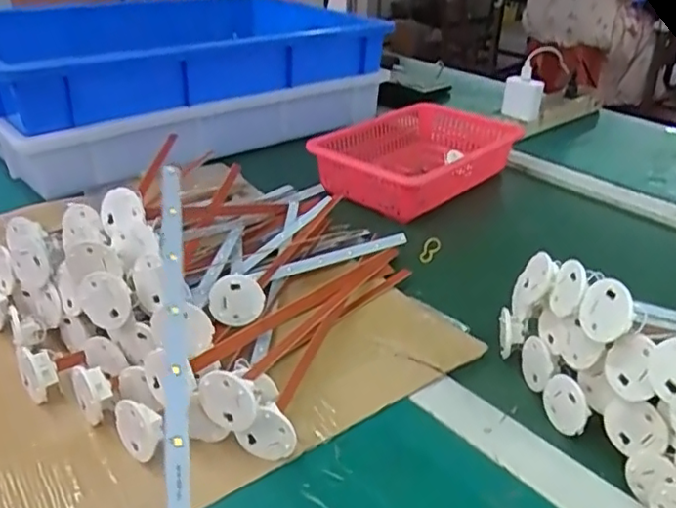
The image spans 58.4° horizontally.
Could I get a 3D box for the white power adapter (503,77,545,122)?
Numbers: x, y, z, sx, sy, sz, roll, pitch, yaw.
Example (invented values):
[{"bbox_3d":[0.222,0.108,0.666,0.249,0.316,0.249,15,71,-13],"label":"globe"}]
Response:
[{"bbox_3d":[0.263,-0.223,0.864,0.052,0.054,0.027,15,32,20],"label":"white power adapter"}]

